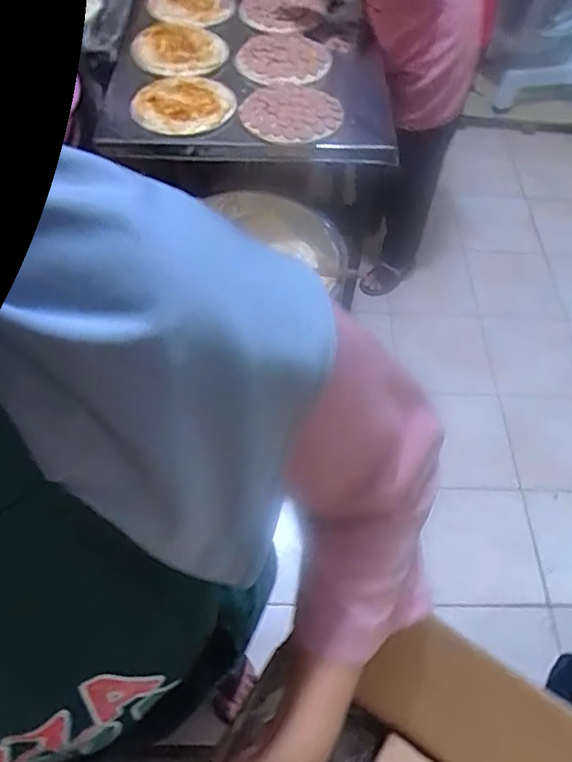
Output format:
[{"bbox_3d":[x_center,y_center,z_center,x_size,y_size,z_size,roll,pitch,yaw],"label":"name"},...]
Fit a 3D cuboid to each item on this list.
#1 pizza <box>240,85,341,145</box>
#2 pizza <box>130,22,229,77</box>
[{"bbox_3d":[0.013,-0.559,1.132,0.200,0.029,0.190,9,58,1],"label":"pizza"},{"bbox_3d":[-0.240,-0.756,1.261,0.211,0.021,0.203,6,58,-1],"label":"pizza"}]

